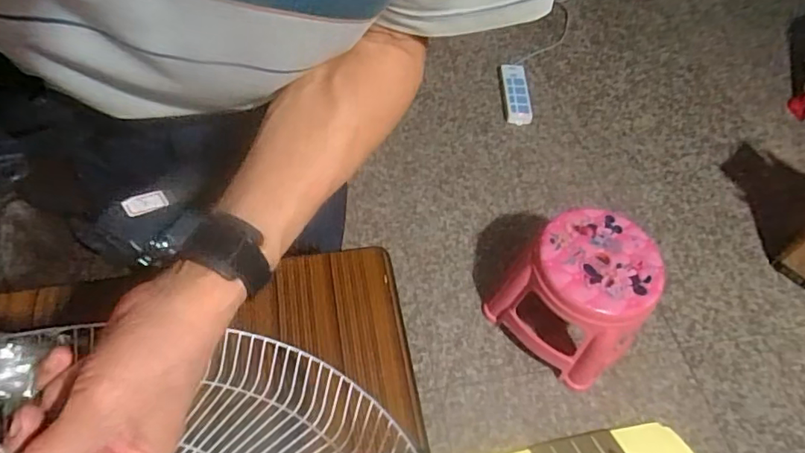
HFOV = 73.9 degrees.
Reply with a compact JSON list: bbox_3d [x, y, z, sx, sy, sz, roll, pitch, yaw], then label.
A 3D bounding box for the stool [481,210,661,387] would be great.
[{"bbox_3d":[0.388,0.137,1.188,0.294,0.243,0.268,39,62,20],"label":"stool"}]

